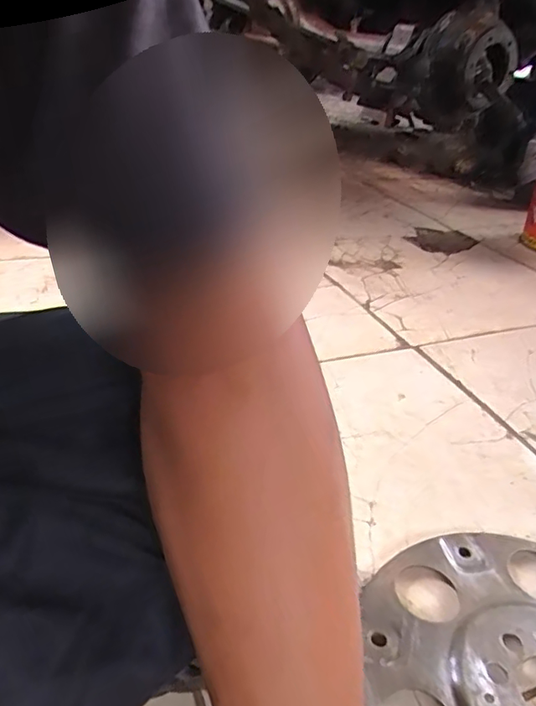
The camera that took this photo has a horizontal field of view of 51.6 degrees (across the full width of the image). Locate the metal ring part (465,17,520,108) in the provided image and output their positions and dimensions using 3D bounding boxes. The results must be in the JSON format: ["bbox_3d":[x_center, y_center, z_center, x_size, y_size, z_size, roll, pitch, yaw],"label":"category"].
[{"bbox_3d":[0.415,-0.532,1.039,0.116,0.126,0.027,37,12,-26],"label":"metal ring part"}]

